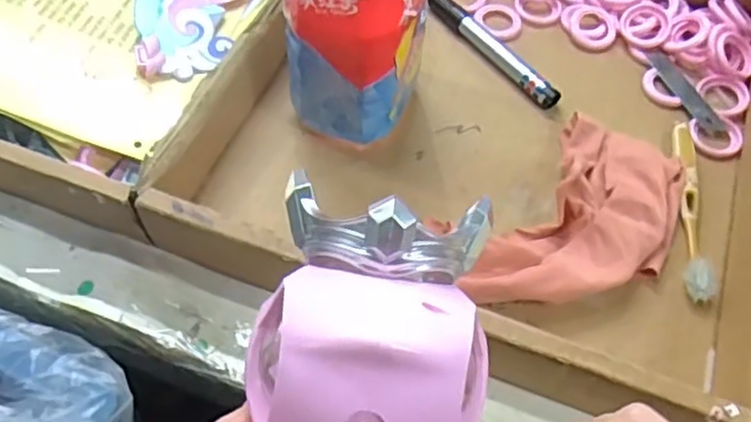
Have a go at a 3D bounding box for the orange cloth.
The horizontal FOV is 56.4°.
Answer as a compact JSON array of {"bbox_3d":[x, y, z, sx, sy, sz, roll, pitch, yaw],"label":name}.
[{"bbox_3d":[0.126,0.005,0.439,0.169,0.034,0.104,-35,66,-21],"label":"orange cloth"}]

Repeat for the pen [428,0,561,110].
[{"bbox_3d":[0.087,-0.123,0.525,0.018,0.013,0.132,-33,65,-21],"label":"pen"}]

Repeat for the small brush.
[{"bbox_3d":[0.208,-0.005,0.457,0.018,0.014,0.137,10,58,4],"label":"small brush"}]

